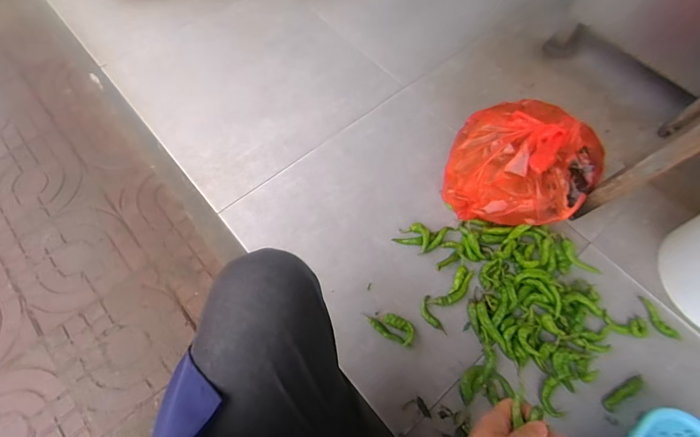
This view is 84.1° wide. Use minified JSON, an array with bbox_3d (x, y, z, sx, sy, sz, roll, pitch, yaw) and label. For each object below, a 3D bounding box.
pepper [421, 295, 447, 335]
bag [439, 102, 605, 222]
[{"bbox_3d":[0.164,0.199,0.790,0.031,0.010,0.083,-16,66,-9],"label":"pepper"},{"bbox_3d":[0.380,-0.143,0.850,0.297,0.191,0.314,37,69,15],"label":"bag"}]

